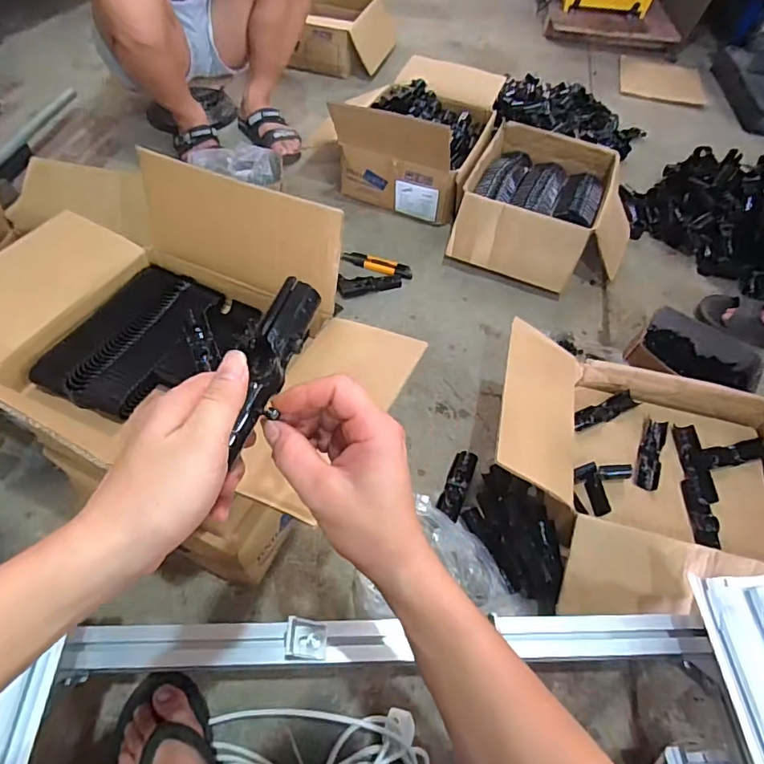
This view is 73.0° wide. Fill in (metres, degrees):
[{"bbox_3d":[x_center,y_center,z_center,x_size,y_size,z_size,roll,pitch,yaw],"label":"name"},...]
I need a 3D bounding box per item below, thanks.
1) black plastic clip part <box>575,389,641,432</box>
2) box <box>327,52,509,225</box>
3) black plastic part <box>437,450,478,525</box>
[{"bbox_3d":[0.361,0.048,0.837,0.136,0.021,0.033,-22,59,-19],"label":"black plastic clip part"},{"bbox_3d":[0.099,-0.646,1.290,0.332,0.223,0.469,18,55,8],"label":"box"},{"bbox_3d":[0.119,0.163,0.818,0.037,0.029,0.122,22,55,11],"label":"black plastic part"}]

